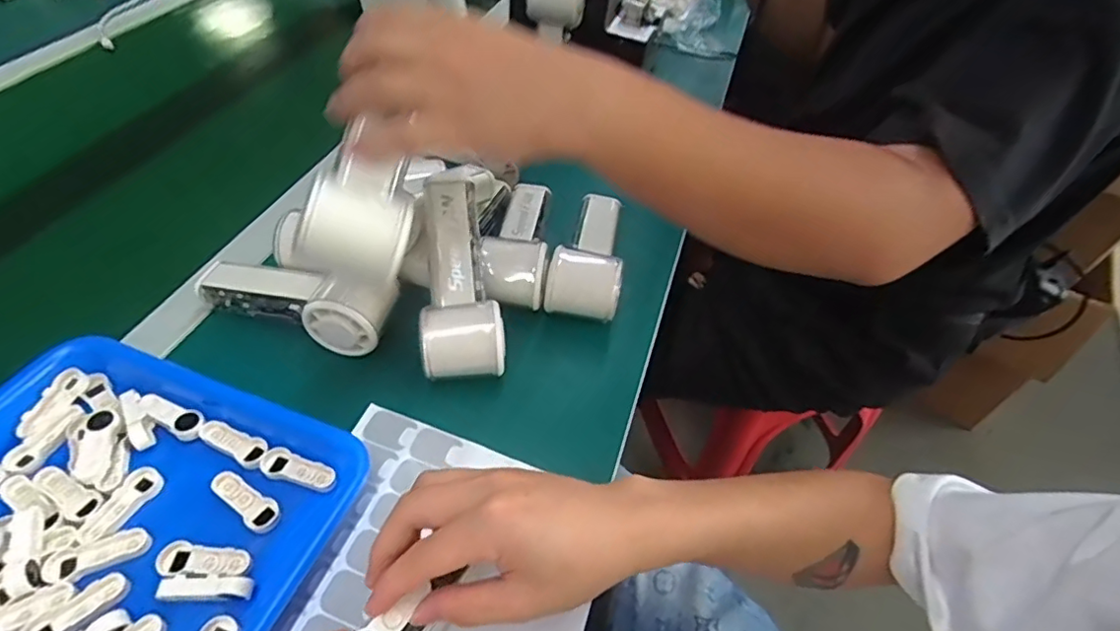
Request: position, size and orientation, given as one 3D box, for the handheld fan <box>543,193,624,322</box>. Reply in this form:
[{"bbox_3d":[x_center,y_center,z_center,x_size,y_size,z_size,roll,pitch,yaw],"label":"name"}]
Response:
[{"bbox_3d":[0.026,-0.054,0.504,0.060,0.058,0.122,9,49,3],"label":"handheld fan"}]

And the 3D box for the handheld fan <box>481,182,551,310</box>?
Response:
[{"bbox_3d":[-0.036,-0.071,0.514,0.054,0.049,0.156,7,49,0],"label":"handheld fan"}]

